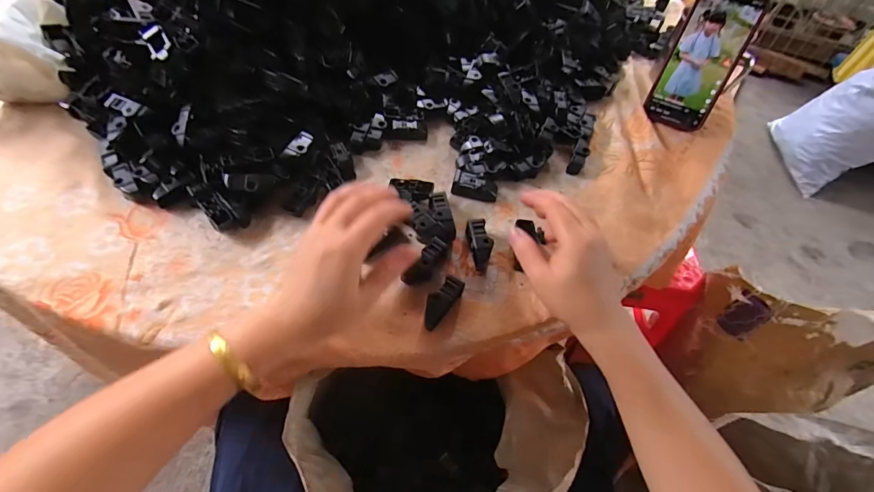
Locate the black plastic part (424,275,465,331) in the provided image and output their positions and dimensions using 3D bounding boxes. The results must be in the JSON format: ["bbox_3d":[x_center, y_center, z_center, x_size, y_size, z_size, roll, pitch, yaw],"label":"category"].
[{"bbox_3d":[0.004,0.049,0.355,0.020,0.027,0.048,29,60,14],"label":"black plastic part"}]

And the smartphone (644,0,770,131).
[{"bbox_3d":[0.316,-0.222,0.488,0.072,0.155,0.014,22,24,9],"label":"smartphone"}]

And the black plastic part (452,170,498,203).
[{"bbox_3d":[0.041,-0.063,0.437,0.048,0.016,0.027,13,58,4],"label":"black plastic part"}]

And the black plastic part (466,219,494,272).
[{"bbox_3d":[0.041,-0.002,0.390,0.025,0.022,0.047,4,57,-2],"label":"black plastic part"}]

